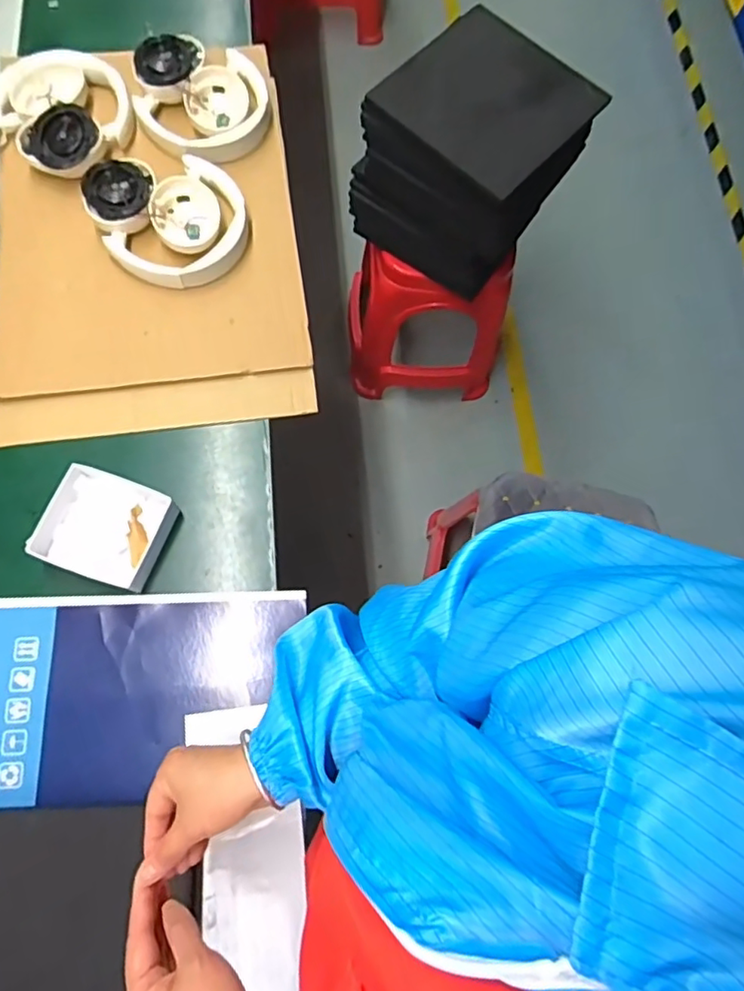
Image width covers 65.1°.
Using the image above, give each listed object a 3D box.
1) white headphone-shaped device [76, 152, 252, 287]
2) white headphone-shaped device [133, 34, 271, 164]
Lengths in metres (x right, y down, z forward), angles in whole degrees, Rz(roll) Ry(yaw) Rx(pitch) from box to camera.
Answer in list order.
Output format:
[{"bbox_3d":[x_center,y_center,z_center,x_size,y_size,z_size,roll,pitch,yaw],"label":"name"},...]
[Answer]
[{"bbox_3d":[-0.227,-0.317,0.658,0.155,0.036,0.166,-32,78,-11],"label":"white headphone-shaped device"},{"bbox_3d":[-0.212,-0.492,0.716,0.150,0.037,0.174,-42,81,-13],"label":"white headphone-shaped device"}]

